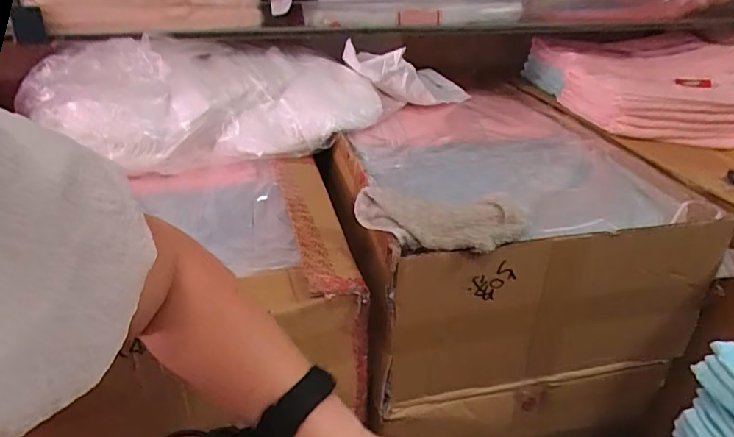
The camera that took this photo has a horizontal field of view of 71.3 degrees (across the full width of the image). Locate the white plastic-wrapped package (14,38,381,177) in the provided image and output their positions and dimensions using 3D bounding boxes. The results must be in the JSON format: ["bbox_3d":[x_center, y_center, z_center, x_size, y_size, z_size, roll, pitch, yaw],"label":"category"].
[{"bbox_3d":[-0.236,-0.177,0.772,0.499,0.148,0.151,-5,31,-11],"label":"white plastic-wrapped package"}]

